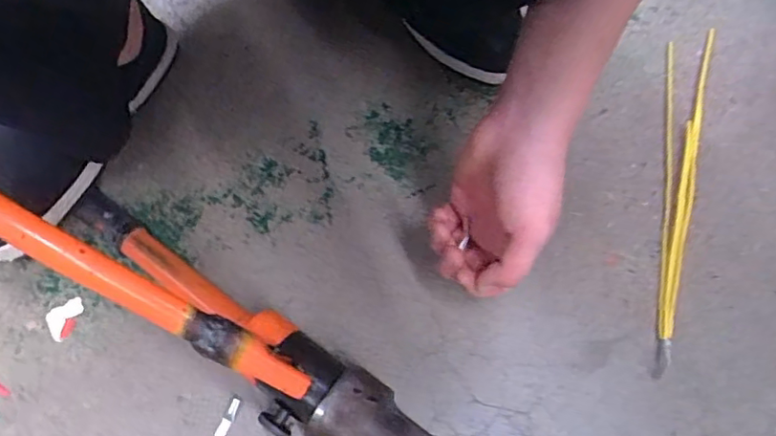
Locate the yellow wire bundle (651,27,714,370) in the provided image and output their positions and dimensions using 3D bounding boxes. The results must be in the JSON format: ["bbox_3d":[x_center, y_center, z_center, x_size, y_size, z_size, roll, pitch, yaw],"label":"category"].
[{"bbox_3d":[0.262,-0.039,0.514,0.040,0.011,0.375,18,66,6],"label":"yellow wire bundle"}]

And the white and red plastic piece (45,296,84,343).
[{"bbox_3d":[-0.262,0.082,0.457,0.030,0.004,0.028,-31,70,-15],"label":"white and red plastic piece"}]

